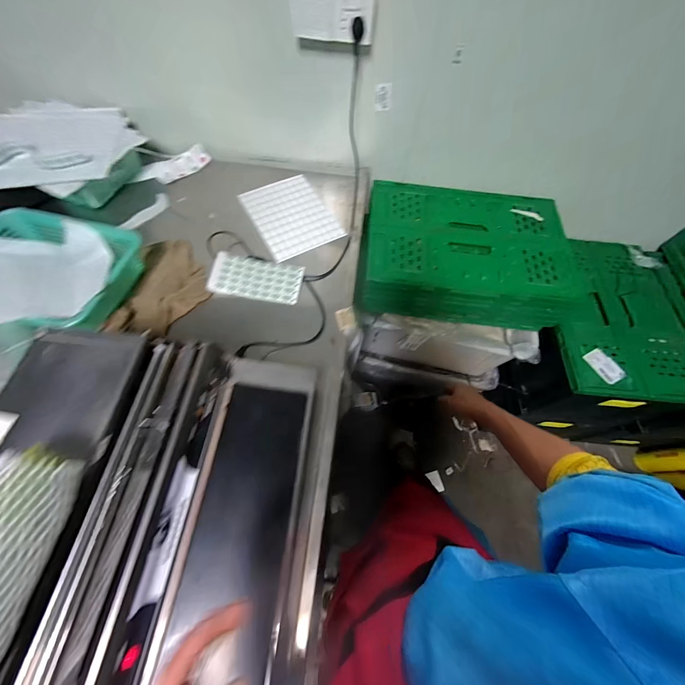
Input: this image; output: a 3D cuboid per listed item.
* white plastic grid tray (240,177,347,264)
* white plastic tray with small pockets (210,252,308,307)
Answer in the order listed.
[{"bbox_3d":[-0.146,-0.364,0.841,0.207,0.017,0.273,-26,68,-15],"label":"white plastic grid tray"},{"bbox_3d":[-0.212,-0.163,0.738,0.220,0.017,0.118,9,67,-3],"label":"white plastic tray with small pockets"}]

